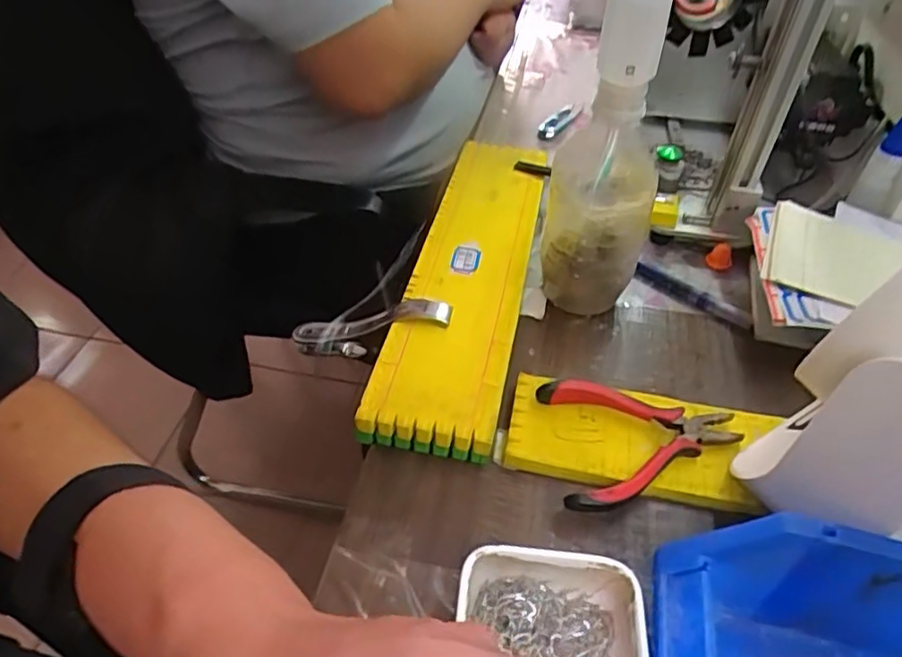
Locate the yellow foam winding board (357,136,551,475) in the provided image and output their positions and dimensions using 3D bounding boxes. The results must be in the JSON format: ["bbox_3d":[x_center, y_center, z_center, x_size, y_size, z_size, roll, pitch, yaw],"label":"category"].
[{"bbox_3d":[0.019,-0.056,0.488,0.082,0.027,0.349,9,45,7],"label":"yellow foam winding board"}]

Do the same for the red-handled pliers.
[{"bbox_3d":[0.111,0.063,0.365,0.107,0.016,0.078,-3,47,-7],"label":"red-handled pliers"}]

